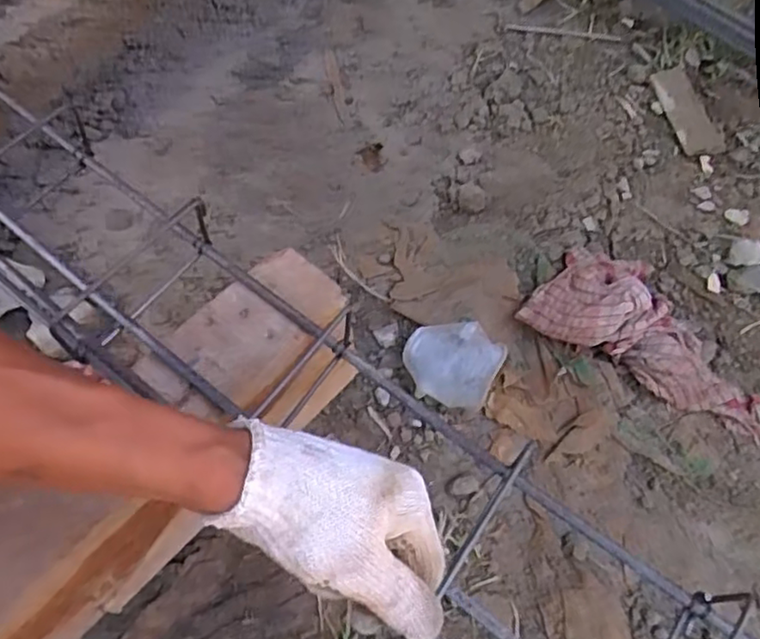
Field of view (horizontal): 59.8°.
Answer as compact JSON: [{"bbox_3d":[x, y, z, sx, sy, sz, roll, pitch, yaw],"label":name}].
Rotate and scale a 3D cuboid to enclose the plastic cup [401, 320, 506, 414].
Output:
[{"bbox_3d":[0.068,0.044,0.642,0.092,0.056,0.073,17,60,10],"label":"plastic cup"}]

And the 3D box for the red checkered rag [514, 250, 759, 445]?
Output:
[{"bbox_3d":[0.285,-0.001,0.667,0.252,0.066,0.143,27,62,15],"label":"red checkered rag"}]

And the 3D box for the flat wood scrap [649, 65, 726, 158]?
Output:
[{"bbox_3d":[0.390,-0.266,0.842,0.052,0.014,0.139,-9,60,-5],"label":"flat wood scrap"}]

